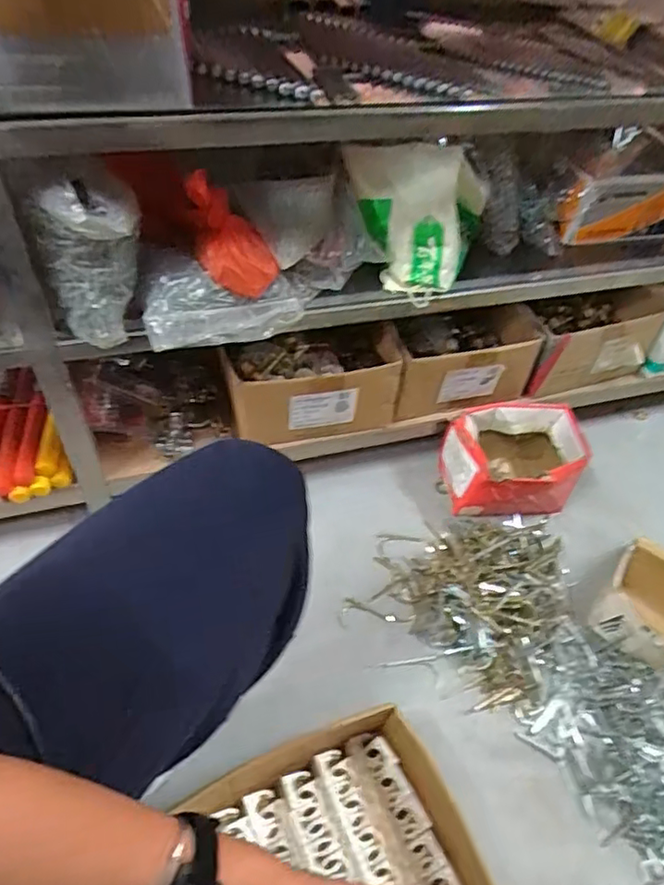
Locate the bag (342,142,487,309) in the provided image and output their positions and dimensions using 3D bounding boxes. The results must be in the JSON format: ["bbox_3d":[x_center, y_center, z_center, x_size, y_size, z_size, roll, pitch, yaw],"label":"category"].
[{"bbox_3d":[0.096,-0.263,0.708,0.164,0.129,0.122,10,48,3],"label":"bag"}]

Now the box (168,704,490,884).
[{"bbox_3d":[-0.022,0.409,0.542,0.297,0.087,0.217,-21,53,-22],"label":"box"}]

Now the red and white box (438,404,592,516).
[{"bbox_3d":[0.274,0.033,0.911,0.199,0.121,0.150,-4,49,-9],"label":"red and white box"}]

